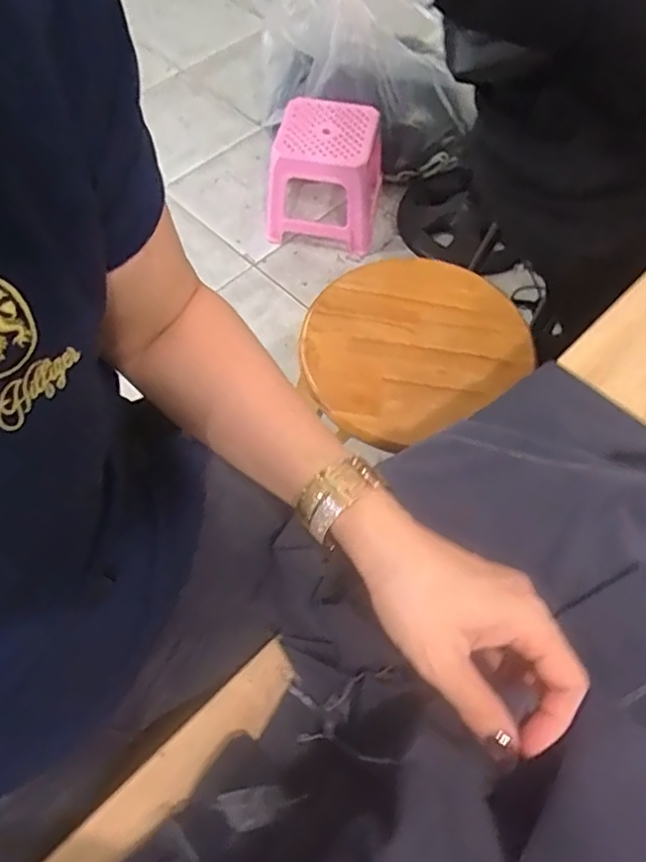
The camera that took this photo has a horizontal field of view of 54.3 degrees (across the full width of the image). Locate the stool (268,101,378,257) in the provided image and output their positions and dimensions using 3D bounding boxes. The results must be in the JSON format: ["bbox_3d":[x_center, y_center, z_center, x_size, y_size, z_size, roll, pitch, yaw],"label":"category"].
[{"bbox_3d":[0.004,-0.657,1.610,0.269,0.232,0.251,9,62,5],"label":"stool"}]

